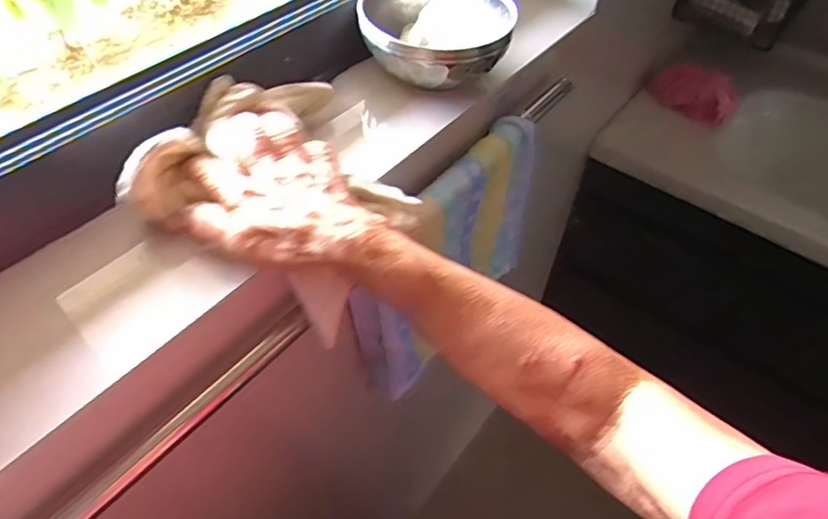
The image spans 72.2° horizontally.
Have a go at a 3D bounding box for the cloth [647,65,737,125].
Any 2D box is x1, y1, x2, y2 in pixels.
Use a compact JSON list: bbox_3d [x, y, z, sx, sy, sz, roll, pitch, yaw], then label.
[{"bbox_3d":[0.425,-0.259,0.866,0.122,0.083,0.036,25,54,18],"label":"cloth"}]

